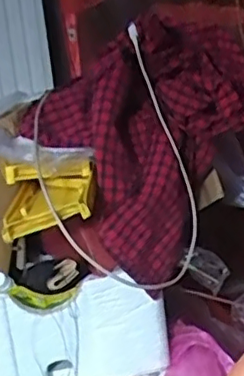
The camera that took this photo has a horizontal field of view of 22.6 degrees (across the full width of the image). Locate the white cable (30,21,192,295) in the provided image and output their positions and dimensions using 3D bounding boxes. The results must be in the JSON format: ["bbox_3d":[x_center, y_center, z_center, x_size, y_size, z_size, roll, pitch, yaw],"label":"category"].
[{"bbox_3d":[-0.001,-0.033,0.767,0.215,0.321,0.228,-8,12,-7],"label":"white cable"}]

